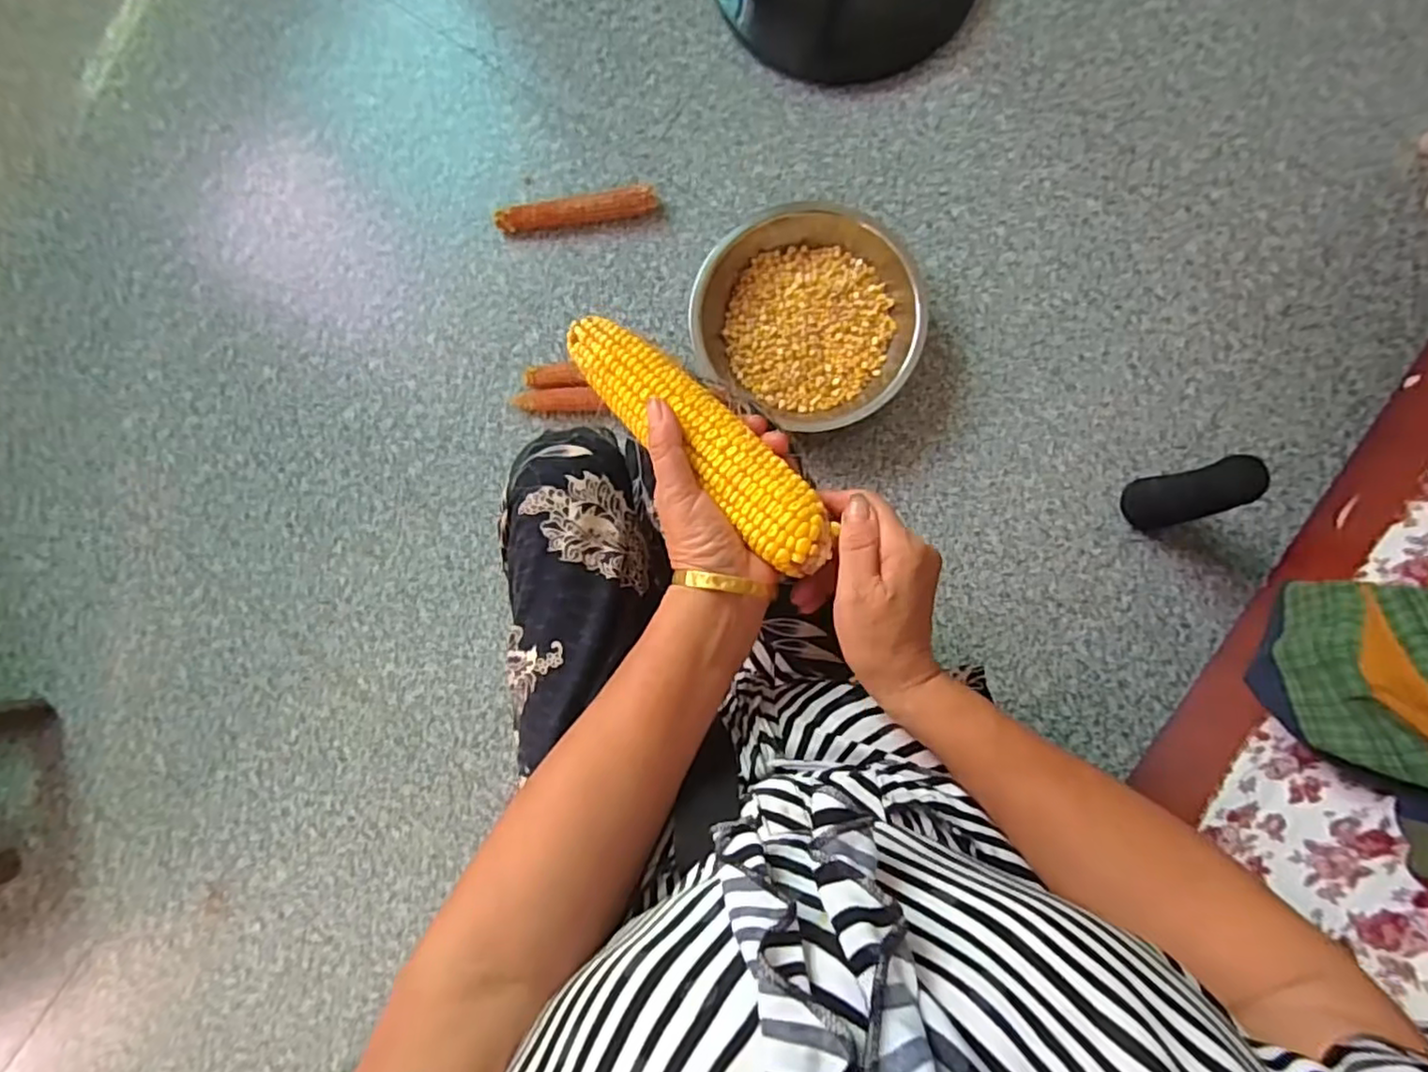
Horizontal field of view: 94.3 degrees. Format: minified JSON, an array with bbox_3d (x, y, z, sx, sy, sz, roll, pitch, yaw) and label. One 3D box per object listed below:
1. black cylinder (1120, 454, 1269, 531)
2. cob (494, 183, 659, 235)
[{"bbox_3d":[0.522,-0.044,0.737,0.045,0.185,0.056,-11,84,3],"label":"black cylinder"},{"bbox_3d":[-0.183,-0.434,0.883,0.214,0.032,0.033,-10,84,3],"label":"cob"}]

